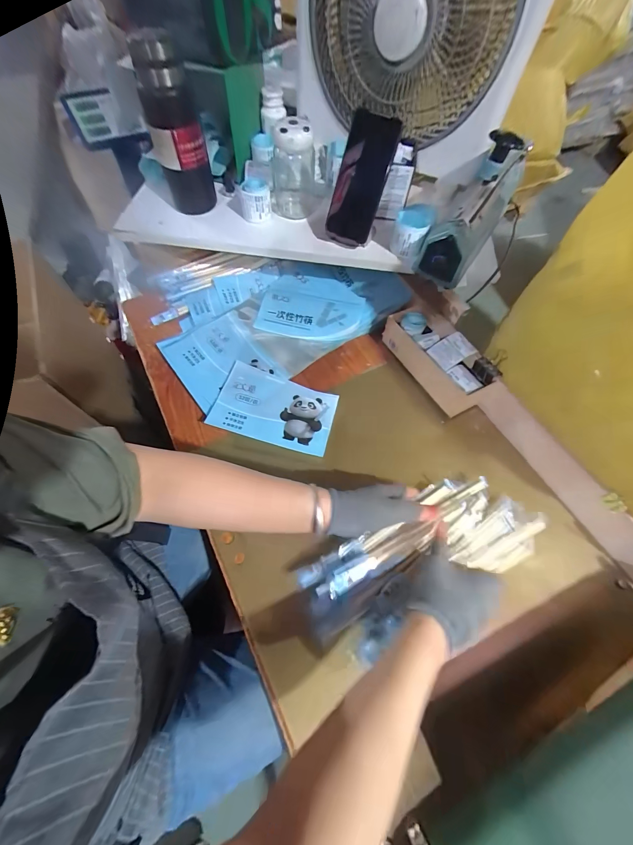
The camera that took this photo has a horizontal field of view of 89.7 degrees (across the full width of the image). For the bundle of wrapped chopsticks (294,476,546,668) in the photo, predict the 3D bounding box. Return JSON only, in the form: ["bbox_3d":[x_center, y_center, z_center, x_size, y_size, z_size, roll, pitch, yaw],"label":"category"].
[{"bbox_3d":[0.139,0.176,0.416,0.315,0.045,0.142,-22,66,-8],"label":"bundle of wrapped chopsticks"}]

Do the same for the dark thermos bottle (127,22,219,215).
[{"bbox_3d":[-0.226,-0.462,0.518,0.081,0.215,0.072,-11,64,-9],"label":"dark thermos bottle"}]

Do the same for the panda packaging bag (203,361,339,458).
[{"bbox_3d":[-0.070,-0.025,0.535,0.197,0.010,0.127,16,63,5],"label":"panda packaging bag"}]

